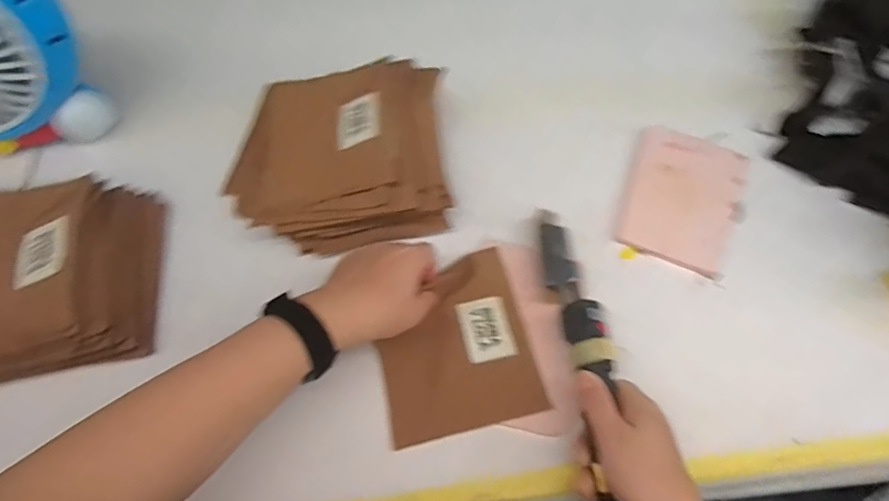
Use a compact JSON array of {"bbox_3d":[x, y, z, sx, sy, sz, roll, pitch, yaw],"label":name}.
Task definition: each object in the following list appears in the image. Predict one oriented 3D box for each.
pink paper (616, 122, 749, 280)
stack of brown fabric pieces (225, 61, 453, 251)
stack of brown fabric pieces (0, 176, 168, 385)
[{"bbox_3d":[0.261,-0.060,0.598,0.114,0.009,0.179,23,61,11],"label":"pink paper"},{"bbox_3d":[-0.110,-0.105,0.562,0.237,0.075,0.212,5,59,1],"label":"stack of brown fabric pieces"},{"bbox_3d":[-0.359,0.022,0.487,0.182,0.051,0.184,-9,60,-8],"label":"stack of brown fabric pieces"}]

